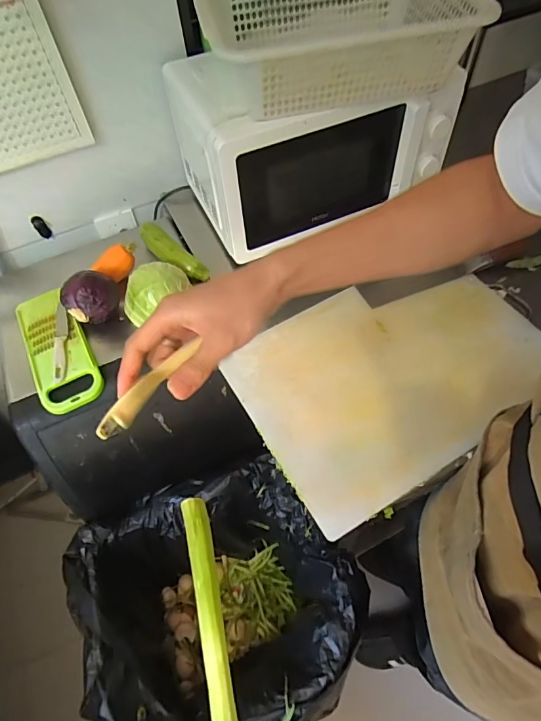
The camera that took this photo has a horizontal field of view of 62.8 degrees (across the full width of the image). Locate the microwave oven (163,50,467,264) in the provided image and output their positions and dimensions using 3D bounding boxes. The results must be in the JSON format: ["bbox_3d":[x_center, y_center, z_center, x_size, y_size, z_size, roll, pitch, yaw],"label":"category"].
[{"bbox_3d":[0.083,-0.414,0.823,0.467,0.242,0.249,-18,57,-8],"label":"microwave oven"}]

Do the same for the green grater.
[{"bbox_3d":[-0.367,-0.021,0.762,0.100,0.022,0.236,-27,64,-9],"label":"green grater"}]

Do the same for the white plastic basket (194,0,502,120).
[{"bbox_3d":[0.116,-0.516,0.700,0.435,0.115,0.319,-18,57,-8],"label":"white plastic basket"}]

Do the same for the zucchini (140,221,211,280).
[{"bbox_3d":[-0.189,-0.209,0.848,0.165,0.046,0.050,36,66,24],"label":"zucchini"}]

